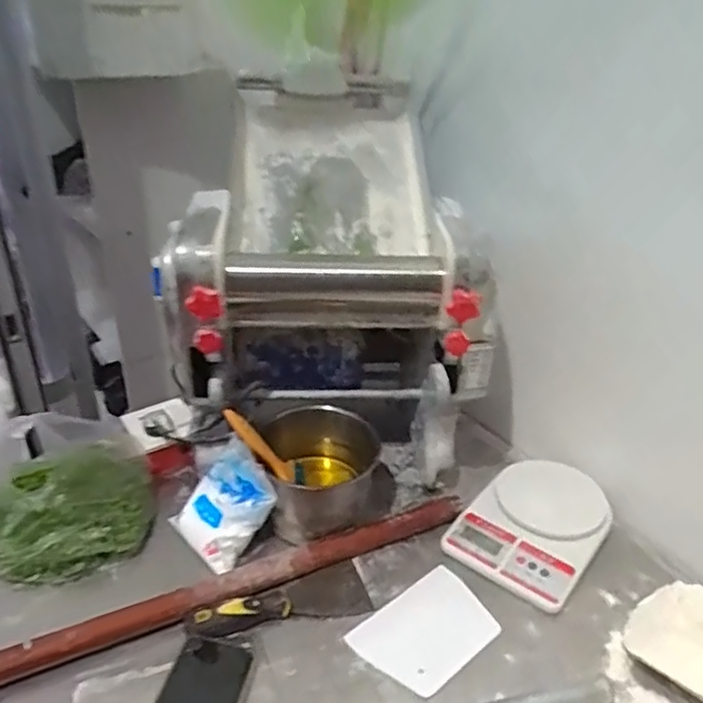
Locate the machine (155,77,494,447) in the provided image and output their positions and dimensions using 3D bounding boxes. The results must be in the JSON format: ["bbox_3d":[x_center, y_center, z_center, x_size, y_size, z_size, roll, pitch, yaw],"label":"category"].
[{"bbox_3d":[-0.034,-0.107,0.844,0.351,0.388,0.379,0,31,-6],"label":"machine"}]

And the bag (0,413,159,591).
[{"bbox_3d":[-0.332,0.160,0.737,0.186,0.158,0.138,-6,32,-14],"label":"bag"}]

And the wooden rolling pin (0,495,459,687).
[{"bbox_3d":[-0.119,0.257,0.711,0.551,0.034,0.031,-13,35,-25],"label":"wooden rolling pin"}]

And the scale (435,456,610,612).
[{"bbox_3d":[0.227,0.214,0.794,0.152,0.050,0.199,26,38,33],"label":"scale"}]

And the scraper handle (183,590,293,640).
[{"bbox_3d":[-0.121,0.280,0.680,0.107,0.028,0.038,-12,34,-23],"label":"scraper handle"}]

